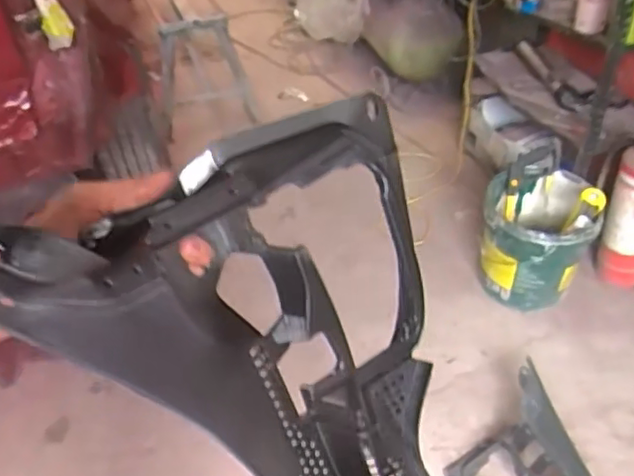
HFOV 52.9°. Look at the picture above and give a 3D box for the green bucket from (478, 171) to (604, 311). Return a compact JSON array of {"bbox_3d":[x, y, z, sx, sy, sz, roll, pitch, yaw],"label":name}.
[{"bbox_3d":[0.616,0.002,1.791,0.295,0.306,0.302,7,38,15],"label":"green bucket"}]

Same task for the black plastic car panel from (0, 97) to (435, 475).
[{"bbox_3d":[0.031,0.109,0.514,0.072,0.560,0.294,-1,45,46],"label":"black plastic car panel"}]

